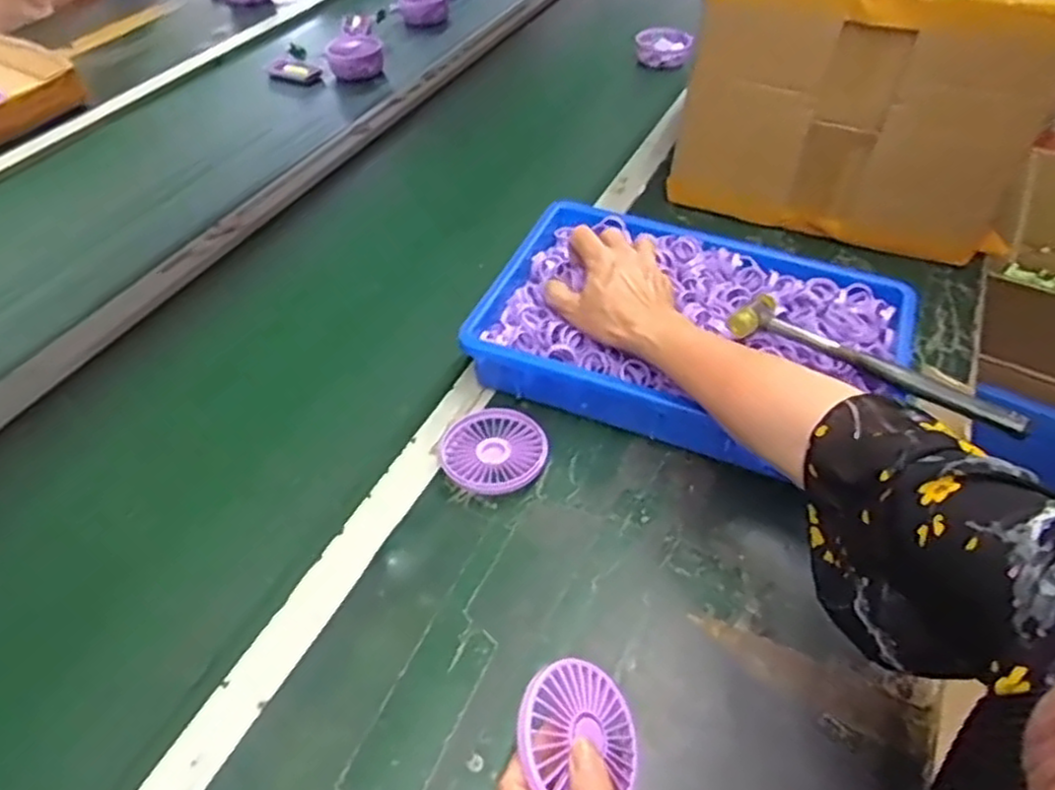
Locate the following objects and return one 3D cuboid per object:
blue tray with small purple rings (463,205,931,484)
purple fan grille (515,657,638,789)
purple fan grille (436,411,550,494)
[{"bbox_3d":[0.153,-0.066,0.675,0.364,0.062,0.242,14,49,14],"label":"blue tray with small purple rings"},{"bbox_3d":[0.031,0.195,0.424,0.085,0.013,0.078,24,50,-33],"label":"purple fan grille"},{"bbox_3d":[-0.028,0.048,0.617,0.087,0.018,0.085,-1,47,1],"label":"purple fan grille"}]

